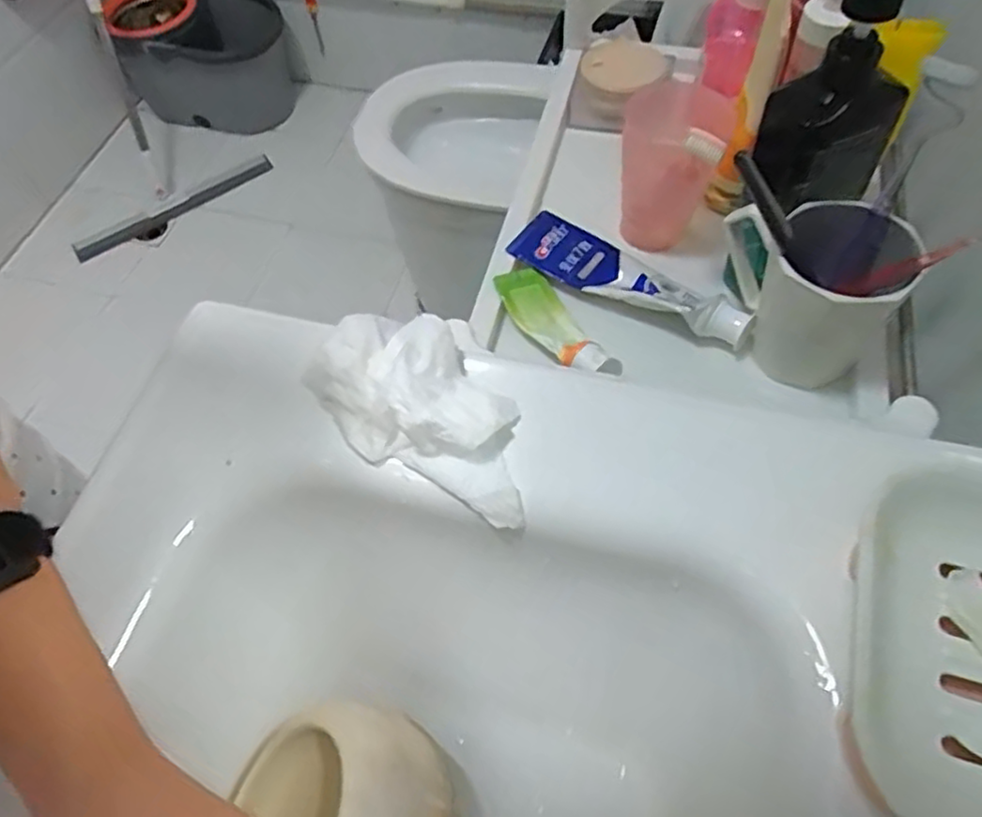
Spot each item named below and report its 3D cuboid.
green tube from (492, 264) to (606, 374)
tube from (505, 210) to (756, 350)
[{"bbox_3d":[0.046,-0.065,0.519,0.042,0.022,0.116,-28,60,-14],"label":"green tube"},{"bbox_3d":[0.108,-0.103,0.535,0.192,0.029,0.053,27,62,19],"label":"tube"}]

